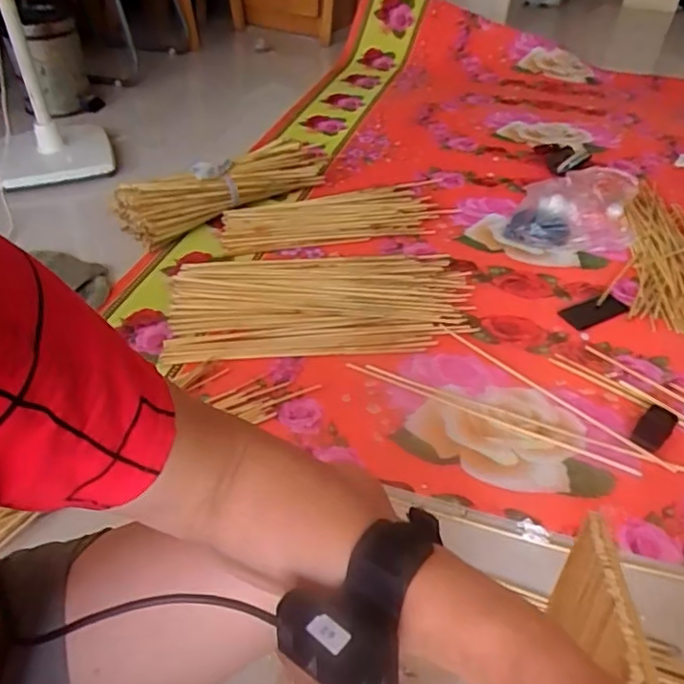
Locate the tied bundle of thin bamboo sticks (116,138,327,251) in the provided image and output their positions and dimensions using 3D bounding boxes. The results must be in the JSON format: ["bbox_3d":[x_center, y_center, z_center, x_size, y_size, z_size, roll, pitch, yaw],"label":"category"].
[{"bbox_3d":[-0.271,-0.414,1.574,0.135,0.124,0.605,32,51,29],"label":"tied bundle of thin bamboo sticks"}]

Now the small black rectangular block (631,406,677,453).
[{"bbox_3d":[0.578,0.158,1.108,0.056,0.007,0.115,30,46,26],"label":"small black rectangular block"}]

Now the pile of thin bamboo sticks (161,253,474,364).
[{"bbox_3d":[-0.034,-0.101,1.328,0.654,0.037,0.339,-7,44,-10],"label":"pile of thin bamboo sticks"}]

